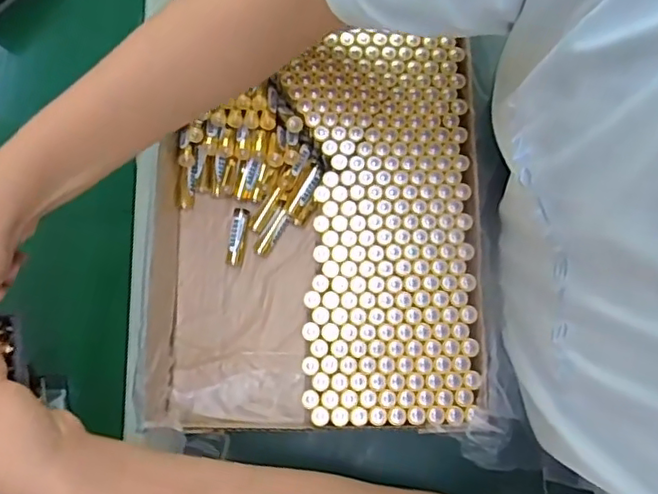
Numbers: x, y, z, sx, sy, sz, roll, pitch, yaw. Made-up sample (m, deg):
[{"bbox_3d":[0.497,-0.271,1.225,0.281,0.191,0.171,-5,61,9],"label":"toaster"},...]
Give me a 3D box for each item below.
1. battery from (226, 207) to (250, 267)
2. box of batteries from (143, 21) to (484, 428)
[{"bbox_3d":[-0.078,-0.009,0.499,0.014,0.014,0.049,7,77,3],"label":"battery"},{"bbox_3d":[-0.014,-0.015,0.482,0.257,0.055,0.311,-1,77,1],"label":"box of batteries"}]

